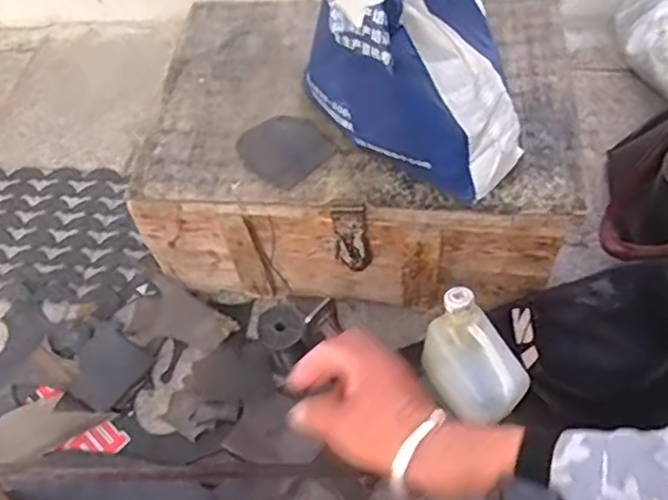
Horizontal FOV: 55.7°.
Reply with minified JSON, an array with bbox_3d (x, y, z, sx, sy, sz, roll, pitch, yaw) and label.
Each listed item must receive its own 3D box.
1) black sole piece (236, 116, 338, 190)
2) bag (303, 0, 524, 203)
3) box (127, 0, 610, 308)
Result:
[{"bbox_3d":[-0.057,-0.117,0.724,0.088,0.011,0.097,-36,59,-20],"label":"black sole piece"},{"bbox_3d":[0.073,-0.208,0.601,0.225,0.263,0.176,8,55,10],"label":"bag"},{"bbox_3d":[0.037,-0.115,0.834,0.491,0.236,0.345,7,55,9],"label":"box"}]

